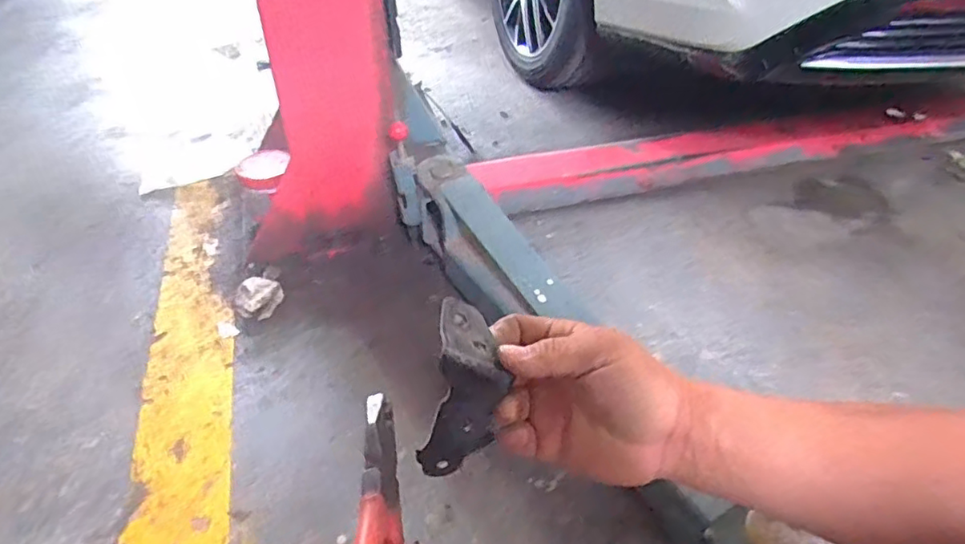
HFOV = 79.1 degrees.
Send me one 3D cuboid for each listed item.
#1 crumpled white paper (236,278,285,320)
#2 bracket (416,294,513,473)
[{"bbox_3d":[-0.393,0.045,1.026,0.066,0.050,0.065,8,42,9],"label":"crumpled white paper"},{"bbox_3d":[-0.015,0.076,0.344,0.041,0.113,0.040,29,36,29],"label":"bracket"}]

